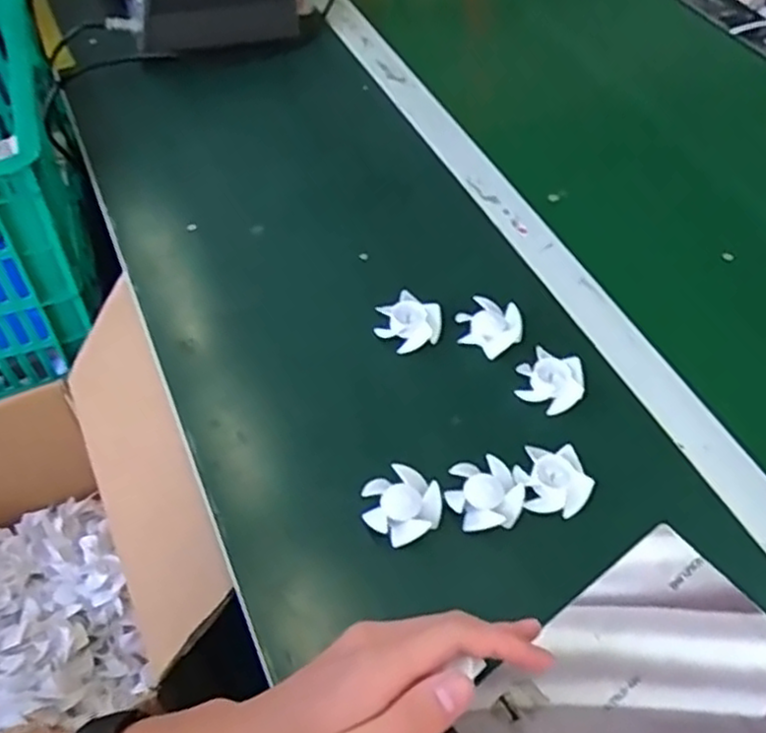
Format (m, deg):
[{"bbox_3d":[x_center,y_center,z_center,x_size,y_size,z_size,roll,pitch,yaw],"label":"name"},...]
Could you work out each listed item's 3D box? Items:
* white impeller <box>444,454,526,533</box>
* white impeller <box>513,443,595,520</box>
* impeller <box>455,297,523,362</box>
[{"bbox_3d":[0.063,0.078,0.446,0.045,0.014,0.043,0,52,-2],"label":"white impeller"},{"bbox_3d":[0.106,0.072,0.452,0.042,0.016,0.042,1,52,-1],"label":"white impeller"},{"bbox_3d":[0.078,-0.029,0.531,0.047,0.016,0.040,8,52,4],"label":"impeller"}]

